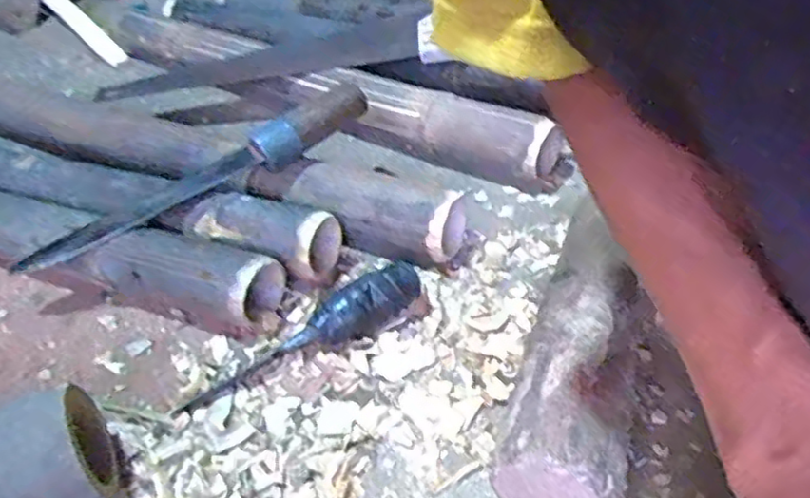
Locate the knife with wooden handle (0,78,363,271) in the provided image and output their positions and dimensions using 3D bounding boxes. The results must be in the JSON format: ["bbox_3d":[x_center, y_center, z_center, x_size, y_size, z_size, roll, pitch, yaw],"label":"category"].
[{"bbox_3d":[-0.180,-0.067,0.582,0.316,0.050,0.042,-25,44,-19],"label":"knife with wooden handle"}]

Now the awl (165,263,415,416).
[{"bbox_3d":[-0.074,0.066,0.499,0.196,0.039,0.028,-25,45,-20],"label":"awl"}]

